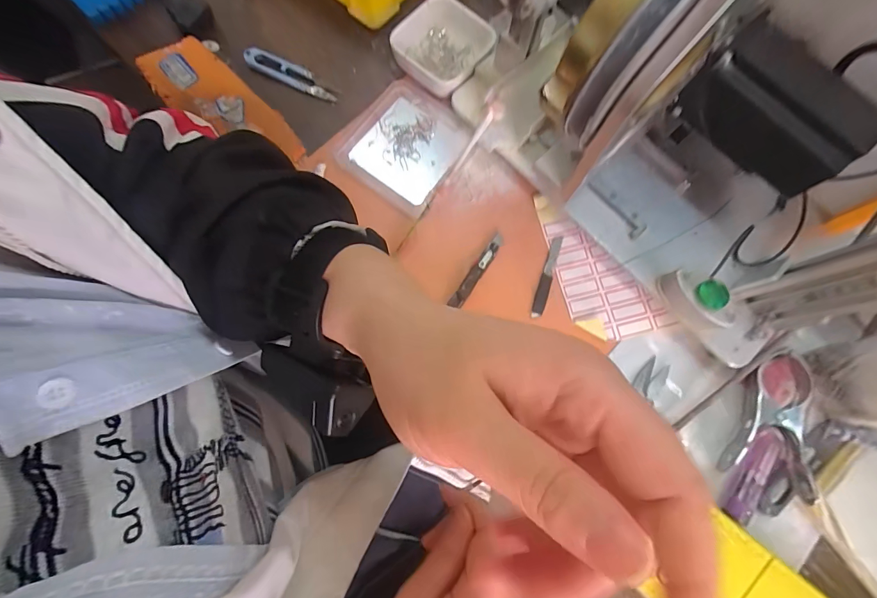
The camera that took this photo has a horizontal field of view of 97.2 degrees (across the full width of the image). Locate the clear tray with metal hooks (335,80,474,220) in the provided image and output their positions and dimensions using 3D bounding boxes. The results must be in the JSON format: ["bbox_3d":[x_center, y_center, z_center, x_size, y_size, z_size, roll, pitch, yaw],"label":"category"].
[{"bbox_3d":[-0.029,-0.145,0.370,0.108,0.022,0.107,38,80,7],"label":"clear tray with metal hooks"}]

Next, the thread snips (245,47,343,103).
[{"bbox_3d":[-0.146,-0.227,0.389,0.098,0.014,0.021,23,79,4],"label":"thread snips"}]

